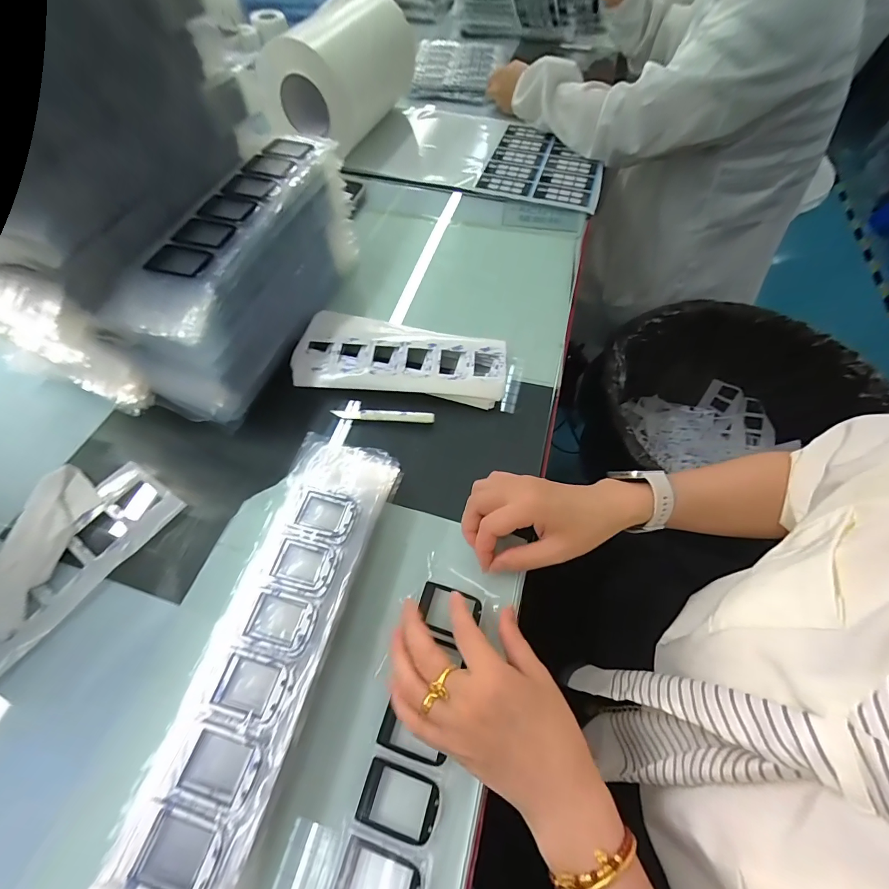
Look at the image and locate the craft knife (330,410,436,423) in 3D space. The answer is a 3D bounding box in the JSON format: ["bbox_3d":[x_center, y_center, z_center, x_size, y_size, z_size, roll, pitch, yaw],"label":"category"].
[{"bbox_3d":[-0.066,-0.031,0.419,0.109,0.006,0.012,3,59,2],"label":"craft knife"}]

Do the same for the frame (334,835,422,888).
[{"bbox_3d":[-0.041,0.273,0.240,0.051,0.004,0.036,15,60,9],"label":"frame"}]

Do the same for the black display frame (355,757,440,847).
[{"bbox_3d":[-0.030,0.241,0.264,0.052,0.005,0.036,13,54,7],"label":"black display frame"}]

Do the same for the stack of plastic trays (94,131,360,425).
[{"bbox_3d":[-0.210,-0.195,0.426,0.101,0.123,0.323,12,60,7],"label":"stack of plastic trays"}]

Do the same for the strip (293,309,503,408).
[{"bbox_3d":[-0.052,-0.097,0.451,0.240,0.024,0.109,9,60,5],"label":"strip"}]

